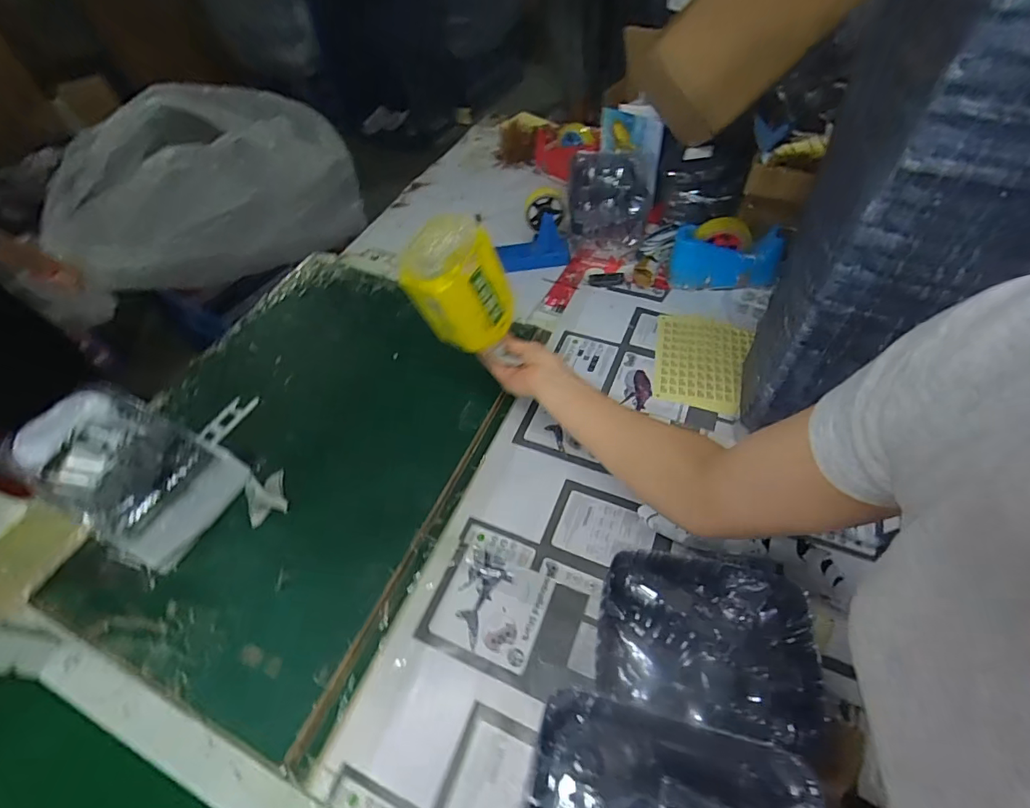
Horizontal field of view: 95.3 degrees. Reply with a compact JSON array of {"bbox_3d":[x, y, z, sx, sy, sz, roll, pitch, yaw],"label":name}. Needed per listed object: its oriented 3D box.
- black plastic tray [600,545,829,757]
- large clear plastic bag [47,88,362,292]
[{"bbox_3d":[0.206,0.257,0.525,0.213,0.106,0.175,9,54,11],"label":"black plastic tray"},{"bbox_3d":[-0.825,-0.595,1.301,0.736,0.427,0.232,-24,55,-14],"label":"large clear plastic bag"}]

